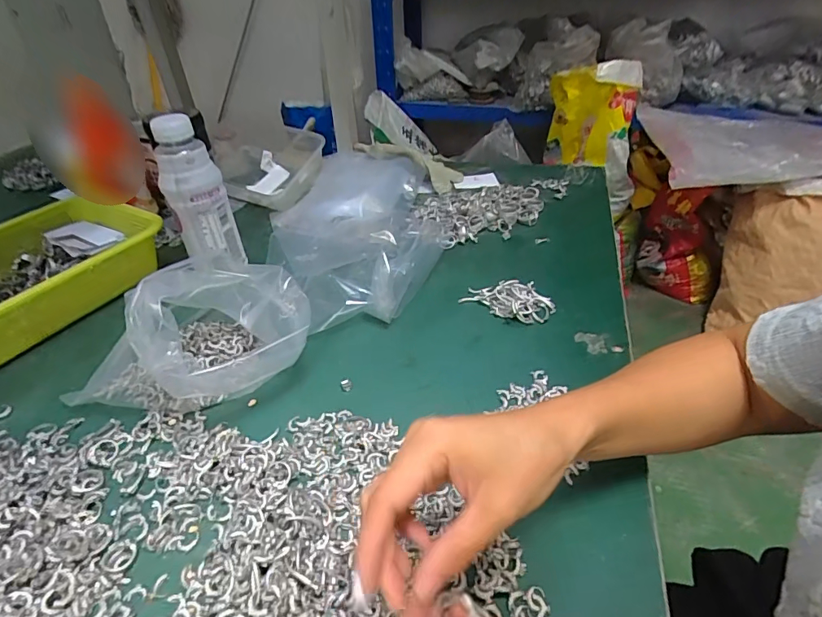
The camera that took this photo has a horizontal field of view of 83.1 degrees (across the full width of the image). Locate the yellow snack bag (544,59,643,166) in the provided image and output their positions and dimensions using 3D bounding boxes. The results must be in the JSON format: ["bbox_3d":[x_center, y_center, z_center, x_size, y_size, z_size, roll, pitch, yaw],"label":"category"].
[{"bbox_3d":[0.563,-0.606,1.457,0.246,0.300,0.139,14,40,19],"label":"yellow snack bag"}]

